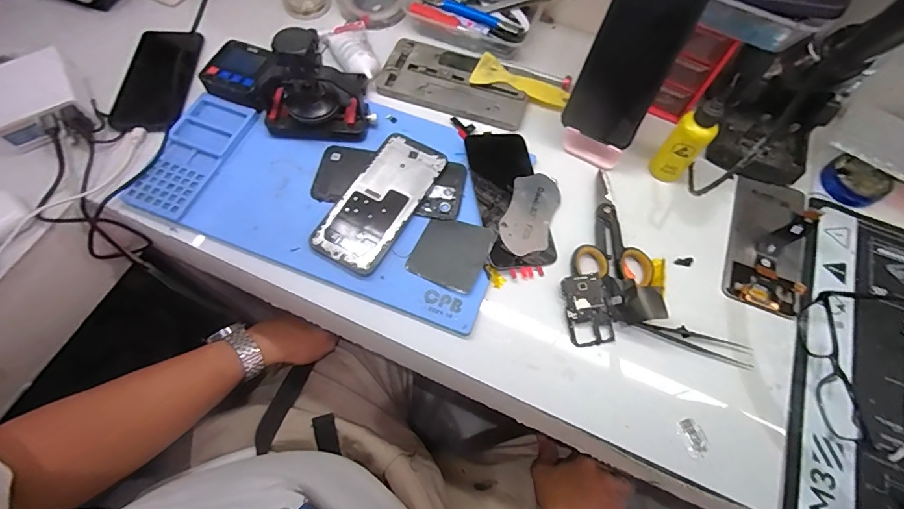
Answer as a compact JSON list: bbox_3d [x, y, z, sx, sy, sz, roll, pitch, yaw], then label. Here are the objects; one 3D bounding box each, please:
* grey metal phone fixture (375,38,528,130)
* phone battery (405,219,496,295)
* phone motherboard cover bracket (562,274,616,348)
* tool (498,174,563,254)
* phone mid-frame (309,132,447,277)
[{"bbox_3d":[0.004,-0.209,0.515,0.178,0.010,0.086,19,66,6],"label":"grey metal phone fixture"},{"bbox_3d":[0.000,-0.003,0.420,0.069,0.006,0.069,24,67,8],"label":"phone battery"},{"bbox_3d":[0.128,0.052,0.404,0.039,0.005,0.065,-11,80,-1],"label":"phone motherboard cover bracket"},{"bbox_3d":[0.082,-0.044,0.447,0.052,0.004,0.098,22,66,-4],"label":"tool"},{"bbox_3d":[-0.071,-0.057,0.439,0.072,0.010,0.162,29,68,10],"label":"phone mid-frame"}]

